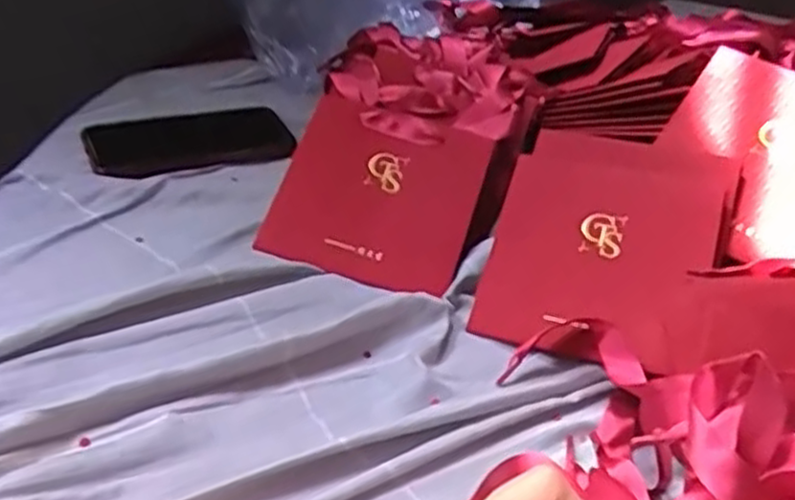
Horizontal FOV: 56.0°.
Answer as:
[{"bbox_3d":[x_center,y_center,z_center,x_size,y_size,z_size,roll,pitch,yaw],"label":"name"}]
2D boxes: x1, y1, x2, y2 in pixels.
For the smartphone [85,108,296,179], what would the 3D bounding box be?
[{"bbox_3d":[-0.172,-0.092,0.630,0.162,0.015,0.080,-15,51,-30],"label":"smartphone"}]

